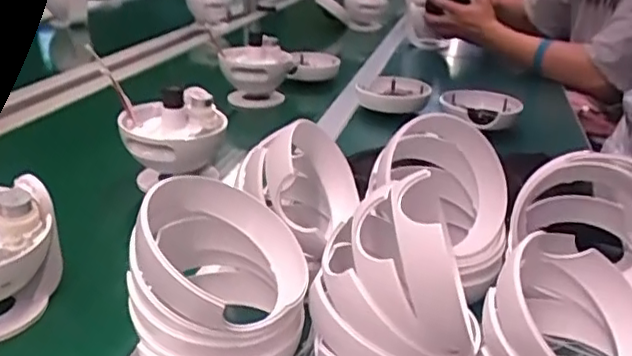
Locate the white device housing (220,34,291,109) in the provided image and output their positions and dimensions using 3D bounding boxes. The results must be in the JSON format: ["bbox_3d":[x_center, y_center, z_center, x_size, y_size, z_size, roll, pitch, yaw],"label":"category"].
[{"bbox_3d":[-0.097,-0.177,1.031,0.123,0.091,0.114,1,23,-3],"label":"white device housing"}]

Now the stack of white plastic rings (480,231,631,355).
[{"bbox_3d":[0.172,0.100,0.410,0.109,0.082,0.119,13,26,24],"label":"stack of white plastic rings"}]

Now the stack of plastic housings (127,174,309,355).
[{"bbox_3d":[-0.065,0.070,0.424,0.108,0.109,0.132,1,23,-2],"label":"stack of plastic housings"}]

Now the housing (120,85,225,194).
[{"bbox_3d":[-0.160,-0.044,0.705,0.112,0.107,0.101,-3,24,-13],"label":"housing"}]

